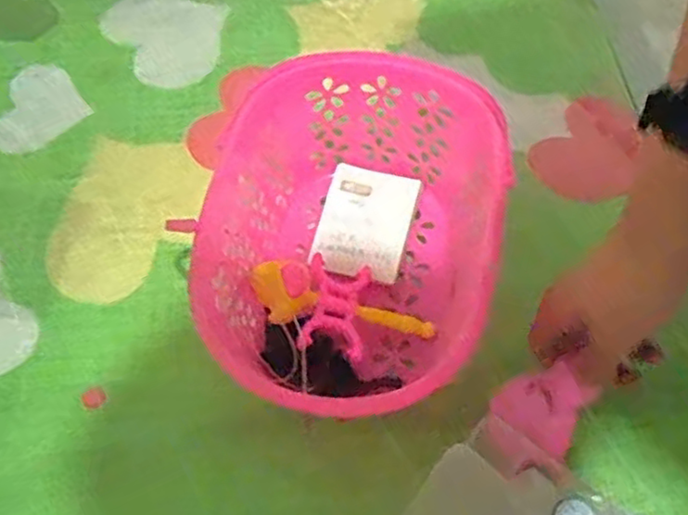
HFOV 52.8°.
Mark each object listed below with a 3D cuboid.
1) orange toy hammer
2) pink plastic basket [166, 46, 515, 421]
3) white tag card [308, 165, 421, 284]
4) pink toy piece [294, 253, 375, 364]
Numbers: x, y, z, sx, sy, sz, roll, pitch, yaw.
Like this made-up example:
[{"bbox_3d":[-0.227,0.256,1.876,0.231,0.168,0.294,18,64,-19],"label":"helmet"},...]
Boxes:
[{"bbox_3d":[-0.001,0.037,0.513,0.141,0.025,0.043,17,56,-19],"label":"orange toy hammer"},{"bbox_3d":[0.009,-0.002,0.497,0.193,0.140,0.247,3,58,2],"label":"pink plastic basket"},{"bbox_3d":[0.017,-0.029,0.567,0.072,0.005,0.096,13,66,6],"label":"white tag card"},{"bbox_3d":[-0.005,0.036,0.515,0.051,0.011,0.081,23,57,-22],"label":"pink toy piece"}]

